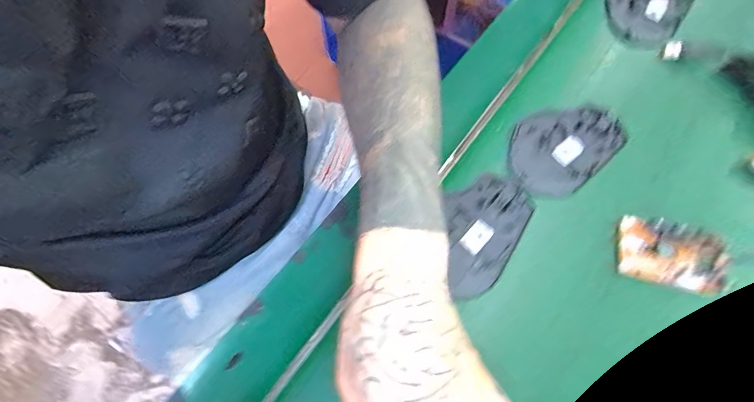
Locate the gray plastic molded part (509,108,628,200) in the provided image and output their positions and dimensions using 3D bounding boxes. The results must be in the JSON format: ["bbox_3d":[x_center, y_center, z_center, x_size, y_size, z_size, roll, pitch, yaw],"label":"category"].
[{"bbox_3d":[0.163,-0.049,0.315,0.106,0.009,0.072,-33,72,-13],"label":"gray plastic molded part"}]

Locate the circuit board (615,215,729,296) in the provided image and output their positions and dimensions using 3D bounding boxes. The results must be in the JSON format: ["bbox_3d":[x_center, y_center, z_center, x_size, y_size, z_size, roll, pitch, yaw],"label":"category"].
[{"bbox_3d":[0.226,0.040,0.276,0.075,0.014,0.048,18,69,6],"label":"circuit board"}]

